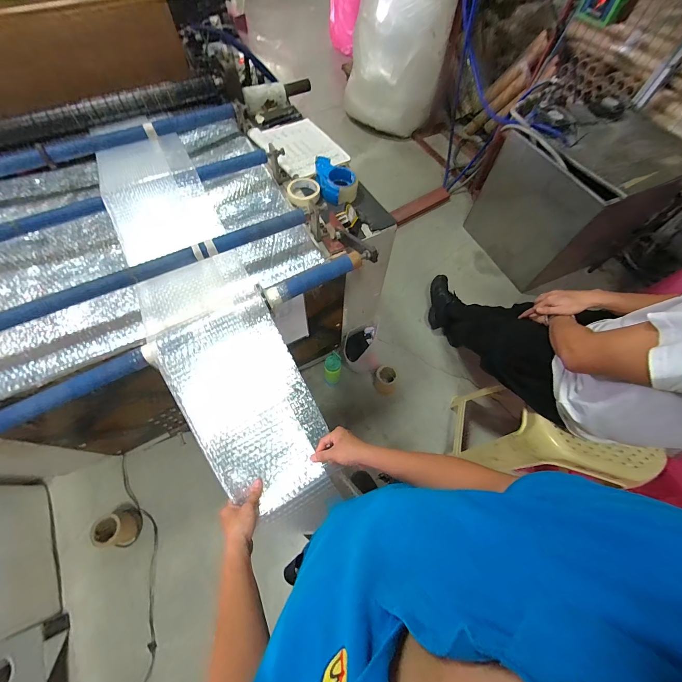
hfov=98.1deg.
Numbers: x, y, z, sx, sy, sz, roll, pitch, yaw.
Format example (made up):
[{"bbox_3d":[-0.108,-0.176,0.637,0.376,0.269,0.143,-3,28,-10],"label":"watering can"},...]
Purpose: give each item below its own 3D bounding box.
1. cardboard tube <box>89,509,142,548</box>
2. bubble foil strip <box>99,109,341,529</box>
[{"bbox_3d":[-0.820,0.692,1.082,0.102,0.126,0.111,1,63,-2],"label":"cardboard tube"},{"bbox_3d":[-0.335,-0.143,0.672,0.220,0.119,1.058,-27,74,-14],"label":"bubble foil strip"}]

